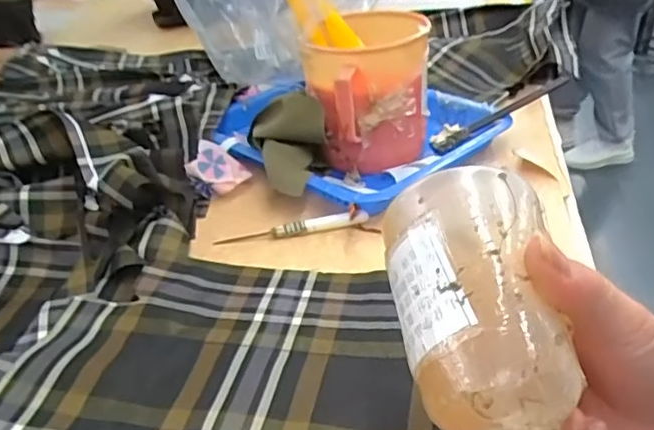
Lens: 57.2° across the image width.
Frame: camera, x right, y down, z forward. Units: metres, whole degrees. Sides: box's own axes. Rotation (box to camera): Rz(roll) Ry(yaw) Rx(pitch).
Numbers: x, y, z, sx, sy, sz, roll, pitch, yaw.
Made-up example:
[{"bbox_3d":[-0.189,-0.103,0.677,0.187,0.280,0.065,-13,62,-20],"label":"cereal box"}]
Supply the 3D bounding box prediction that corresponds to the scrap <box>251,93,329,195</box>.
[{"bbox_3d":[-0.033,-0.065,0.541,0.065,0.067,0.085,-6,31,-4],"label":"scrap"}]

